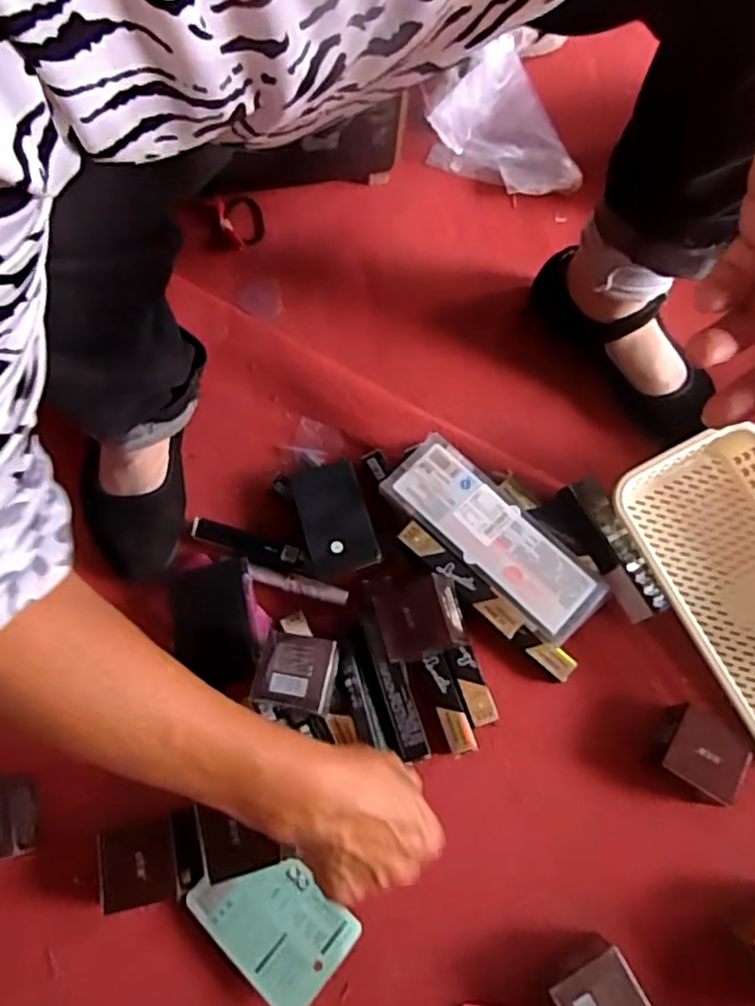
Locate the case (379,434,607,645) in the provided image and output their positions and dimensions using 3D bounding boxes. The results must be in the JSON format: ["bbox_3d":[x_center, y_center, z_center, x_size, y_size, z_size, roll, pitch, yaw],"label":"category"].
[{"bbox_3d":[0.093,0.026,0.541,0.066,0.011,0.194,-43,75,-15],"label":"case"}]

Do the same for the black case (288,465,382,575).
[{"bbox_3d":[-0.038,0.013,0.565,0.055,0.019,0.098,-15,70,-7],"label":"black case"}]

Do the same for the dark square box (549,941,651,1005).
[{"bbox_3d":[0.149,0.335,0.443,0.054,0.039,0.052,-28,72,-11],"label":"dark square box"}]

